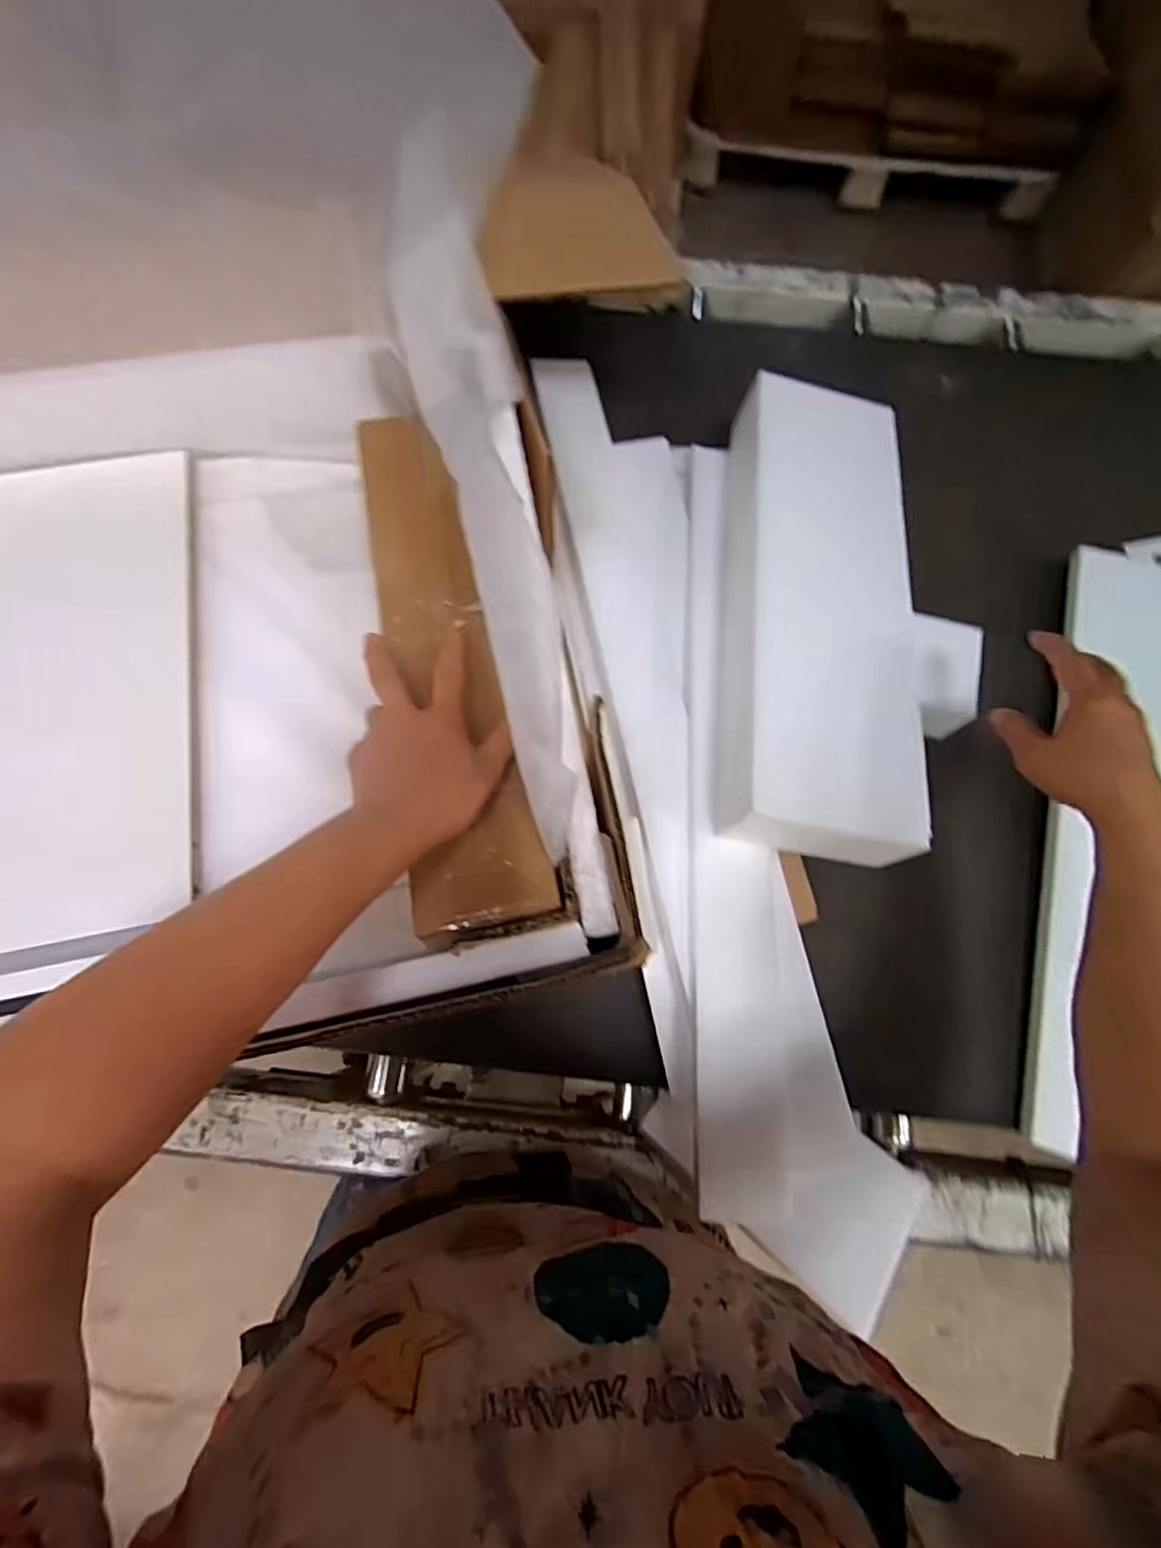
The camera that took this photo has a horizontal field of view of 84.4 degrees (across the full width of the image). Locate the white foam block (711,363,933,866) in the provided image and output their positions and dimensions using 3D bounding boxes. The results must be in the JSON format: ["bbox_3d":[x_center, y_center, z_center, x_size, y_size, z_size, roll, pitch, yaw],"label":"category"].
[{"bbox_3d":[0.208,-0.150,0.566,0.153,0.074,0.442,6,70,1],"label":"white foam block"}]

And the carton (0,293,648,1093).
[{"bbox_3d":[-0.443,-0.081,0.470,0.873,0.159,0.561,-9,71,-5],"label":"carton"}]

